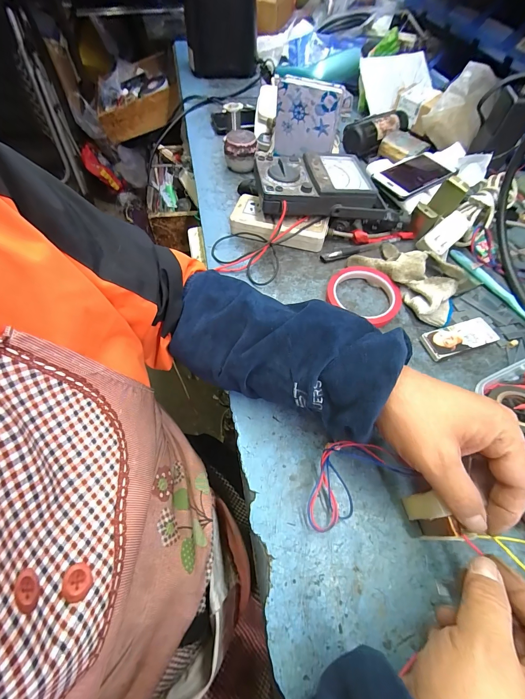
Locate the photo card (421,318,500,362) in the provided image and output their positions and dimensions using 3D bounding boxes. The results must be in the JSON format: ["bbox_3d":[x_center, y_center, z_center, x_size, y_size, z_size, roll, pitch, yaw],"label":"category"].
[{"bbox_3d":[0.249,-0.014,0.382,0.093,0.013,0.038,-16,61,-12],"label":"photo card"}]

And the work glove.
[{"bbox_3d":[0.213,-0.111,0.422,0.104,0.033,0.155,-34,66,-21],"label":"work glove"}]

